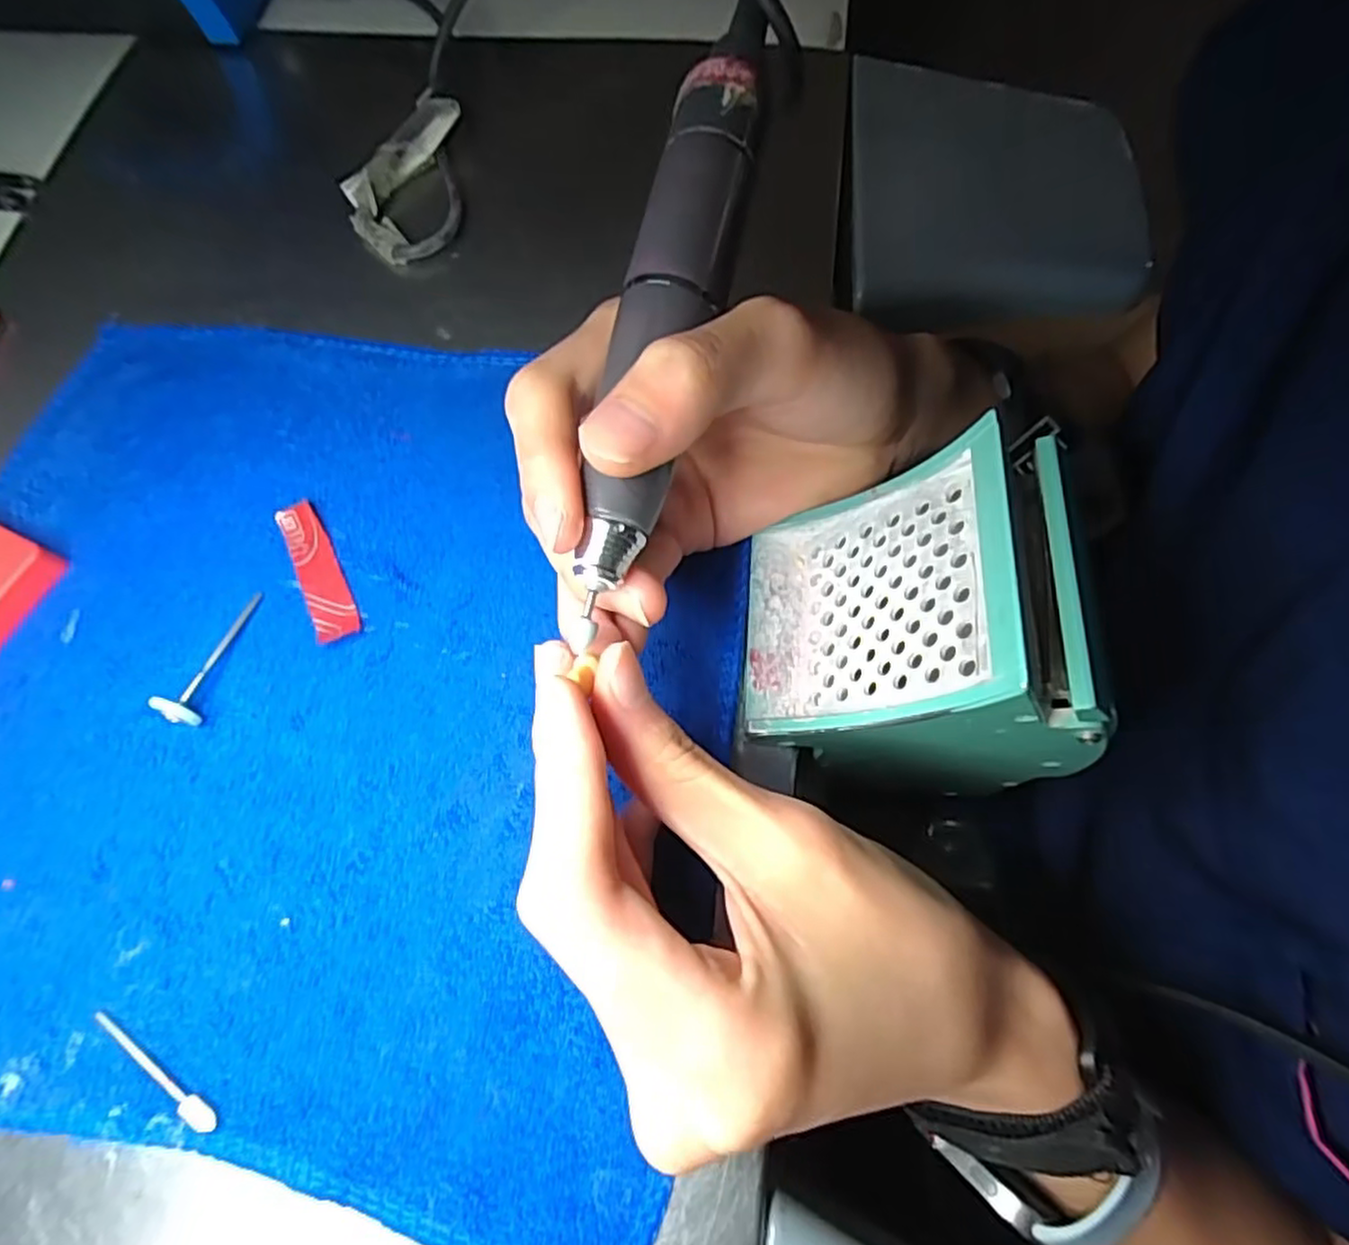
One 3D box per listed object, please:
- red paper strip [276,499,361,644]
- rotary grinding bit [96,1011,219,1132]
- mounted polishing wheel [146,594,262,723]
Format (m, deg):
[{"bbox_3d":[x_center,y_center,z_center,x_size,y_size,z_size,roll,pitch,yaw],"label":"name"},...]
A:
[{"bbox_3d":[-0.123,-0.018,0.245,0.015,0.004,0.056,-26,70,-8],"label":"red paper strip"},{"bbox_3d":[-0.140,0.120,0.192,0.047,0.005,0.004,32,73,13],"label":"rotary grinding bit"},{"bbox_3d":[-0.150,0.011,0.233,0.012,0.011,0.048,11,56,6],"label":"mounted polishing wheel"}]

